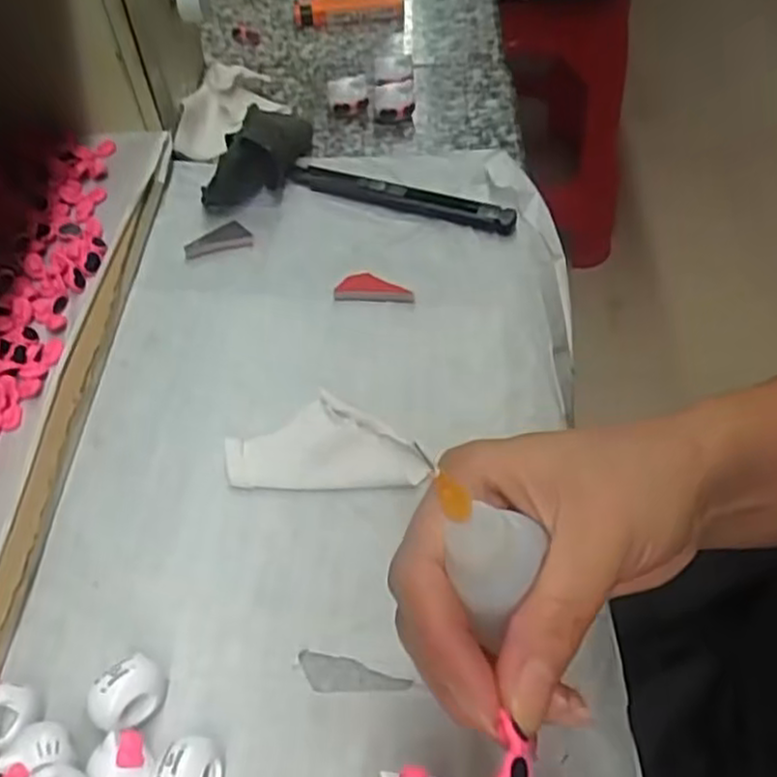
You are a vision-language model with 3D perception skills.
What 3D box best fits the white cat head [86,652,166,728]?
[{"bbox_3d":[-0.087,0.104,0.253,0.019,0.021,0.023,31,60,21],"label":"white cat head"}]

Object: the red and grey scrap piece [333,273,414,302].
[{"bbox_3d":[-0.007,-0.049,0.373,0.038,0.008,0.015,-1,54,0],"label":"red and grey scrap piece"}]

